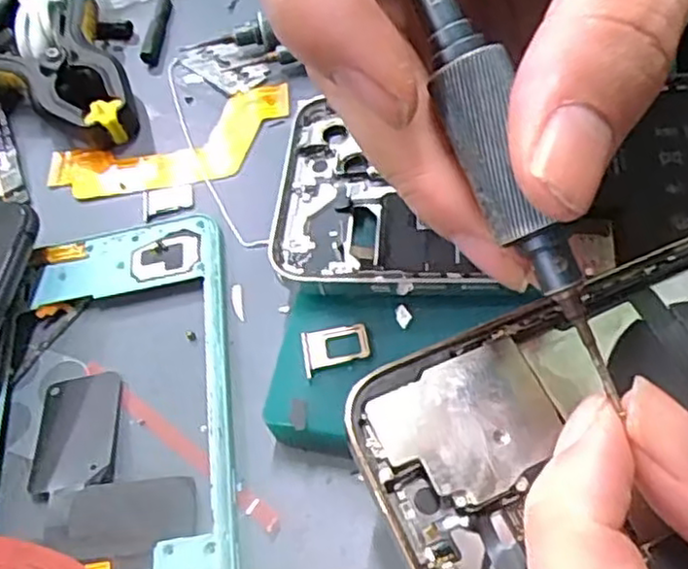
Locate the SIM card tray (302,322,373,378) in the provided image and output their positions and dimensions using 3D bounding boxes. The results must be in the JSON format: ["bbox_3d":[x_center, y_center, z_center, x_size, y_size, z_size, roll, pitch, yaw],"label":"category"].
[{"bbox_3d":[-0.002,0.017,0.196,0.019,0.004,0.013,-14,54,3],"label":"SIM card tray"}]

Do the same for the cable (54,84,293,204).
[{"bbox_3d":[-0.068,-0.054,0.275,0.097,0.008,0.037,-18,54,0],"label":"cable"}]

